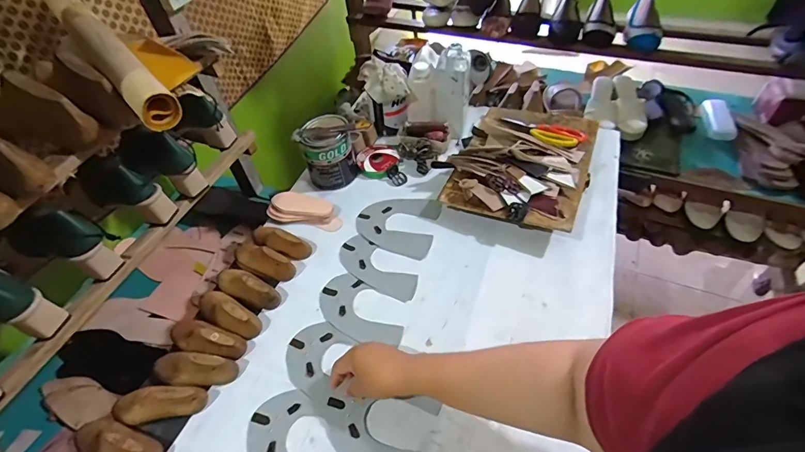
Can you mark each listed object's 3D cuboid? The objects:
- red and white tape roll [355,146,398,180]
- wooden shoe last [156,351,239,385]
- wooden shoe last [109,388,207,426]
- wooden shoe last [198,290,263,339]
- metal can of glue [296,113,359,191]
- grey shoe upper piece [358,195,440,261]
[{"bbox_3d":[-0.057,-0.153,0.939,0.086,0.026,0.098,20,54,20],"label":"red and white tape roll"},{"bbox_3d":[-0.334,0.228,0.636,0.132,0.047,0.052,4,50,7],"label":"wooden shoe last"},{"bbox_3d":[-0.368,0.265,0.607,0.136,0.045,0.053,-9,49,-4],"label":"wooden shoe last"},{"bbox_3d":[-0.303,0.149,0.693,0.136,0.055,0.051,24,55,23],"label":"wooden shoe last"},{"bbox_3d":[-0.163,-0.160,0.885,0.112,0.138,0.099,-14,50,-8],"label":"metal can of glue"},{"bbox_3d":[-0.007,-0.008,0.832,0.164,0.010,0.145,17,54,17],"label":"grey shoe upper piece"}]

